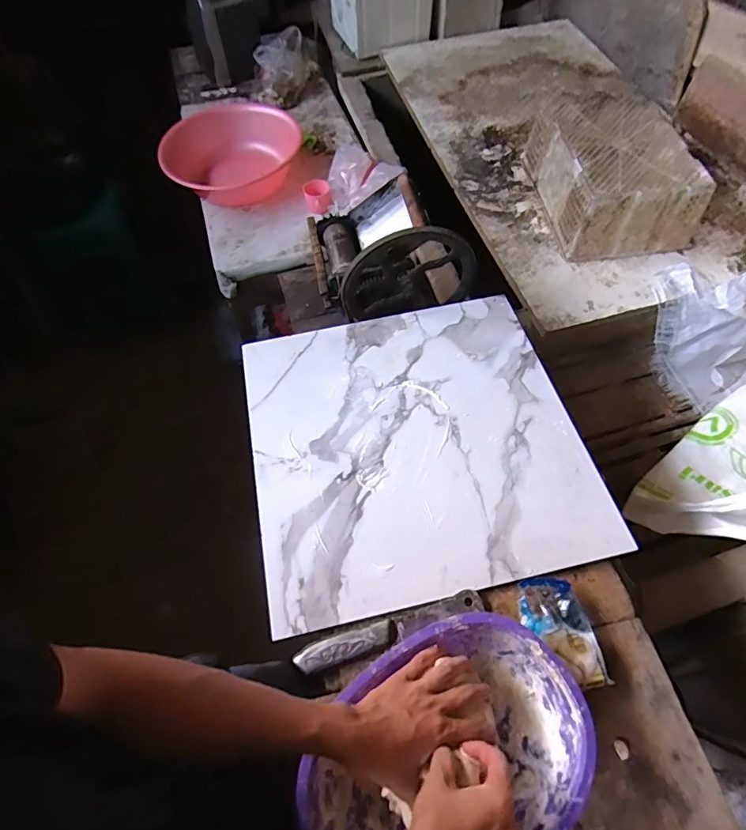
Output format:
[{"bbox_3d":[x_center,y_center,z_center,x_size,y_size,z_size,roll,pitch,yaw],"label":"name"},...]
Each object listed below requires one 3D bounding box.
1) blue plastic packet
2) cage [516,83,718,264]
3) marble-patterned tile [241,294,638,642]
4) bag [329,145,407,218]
[{"bbox_3d":[0.233,0.264,0.583,0.075,0.030,0.132,-18,61,-10],"label":"blue plastic packet"},{"bbox_3d":[0.655,-0.678,1.315,0.313,0.186,0.483,-2,60,-1],"label":"cage"},{"bbox_3d":[0.059,0.027,0.754,0.492,0.010,0.498,-12,57,-5],"label":"marble-patterned tile"},{"bbox_3d":[-0.055,-0.752,1.481,0.240,0.100,0.228,-22,62,-12],"label":"bag"}]

